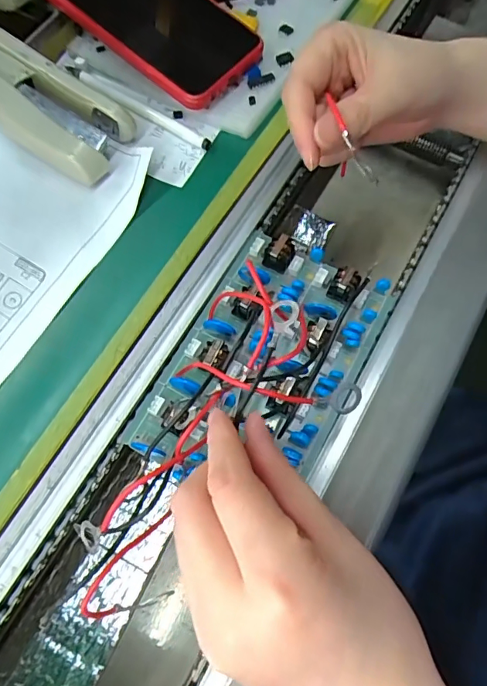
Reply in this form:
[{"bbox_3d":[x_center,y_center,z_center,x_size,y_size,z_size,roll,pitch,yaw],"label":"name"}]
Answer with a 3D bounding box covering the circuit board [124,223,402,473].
[{"bbox_3d":[0.014,0.009,0.266,0.098,0.023,0.155,29,71,9],"label":"circuit board"}]

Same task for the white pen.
[{"bbox_3d":[-0.076,-0.171,0.323,0.130,0.007,0.015,34,74,11],"label":"white pen"}]

